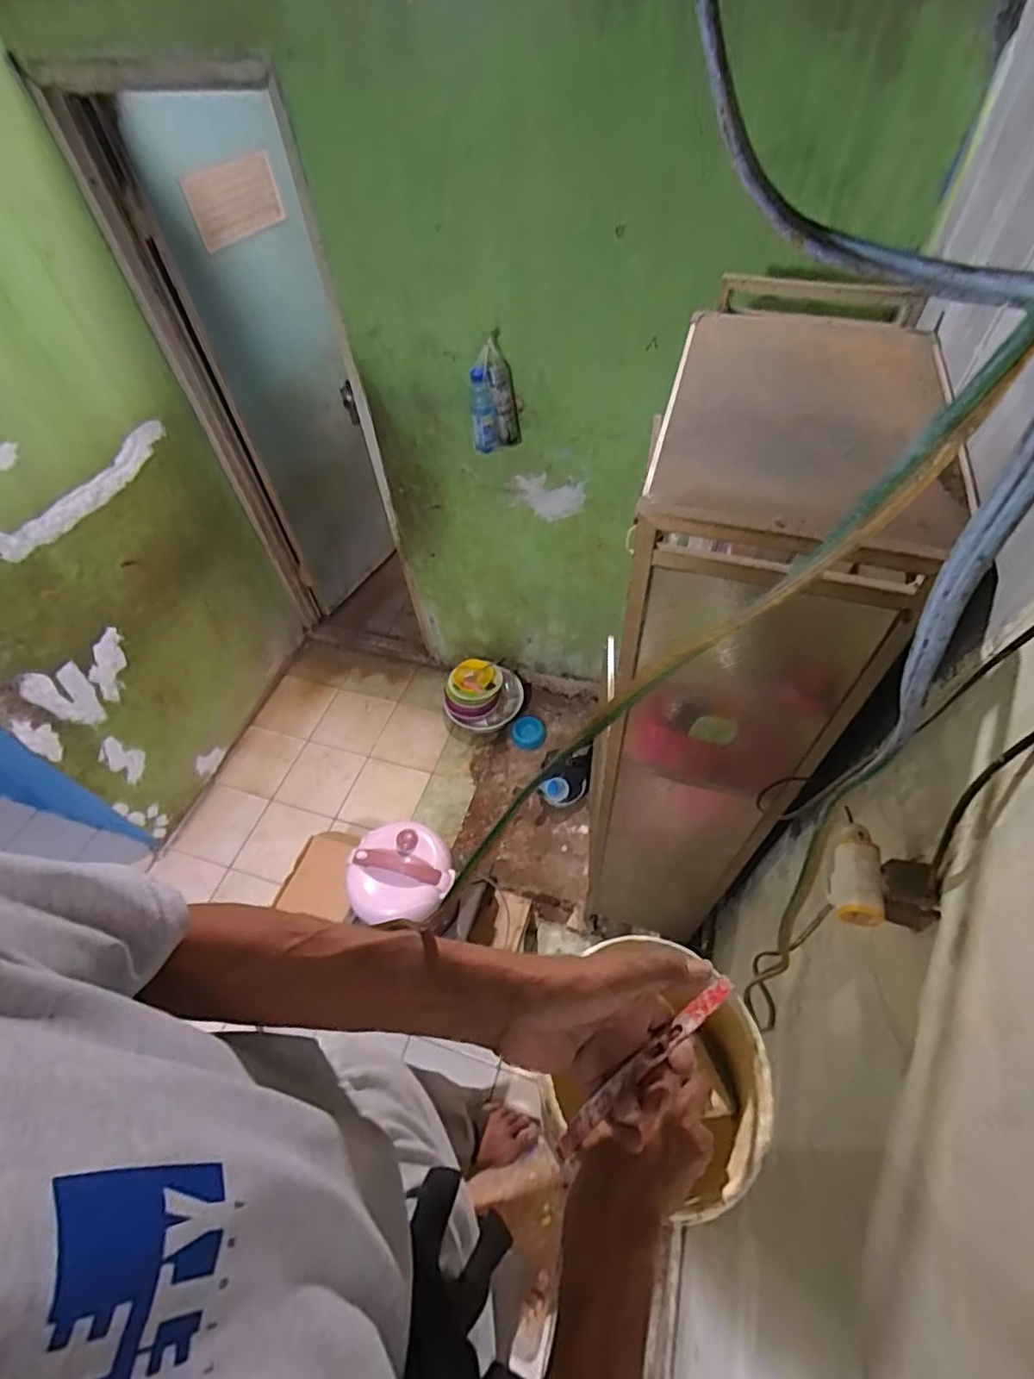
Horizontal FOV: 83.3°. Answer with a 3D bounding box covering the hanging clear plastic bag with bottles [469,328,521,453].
[{"bbox_3d":[-0.065,-0.767,1.564,0.127,0.286,0.122,7,54,10],"label":"hanging clear plastic bag with bottles"}]

